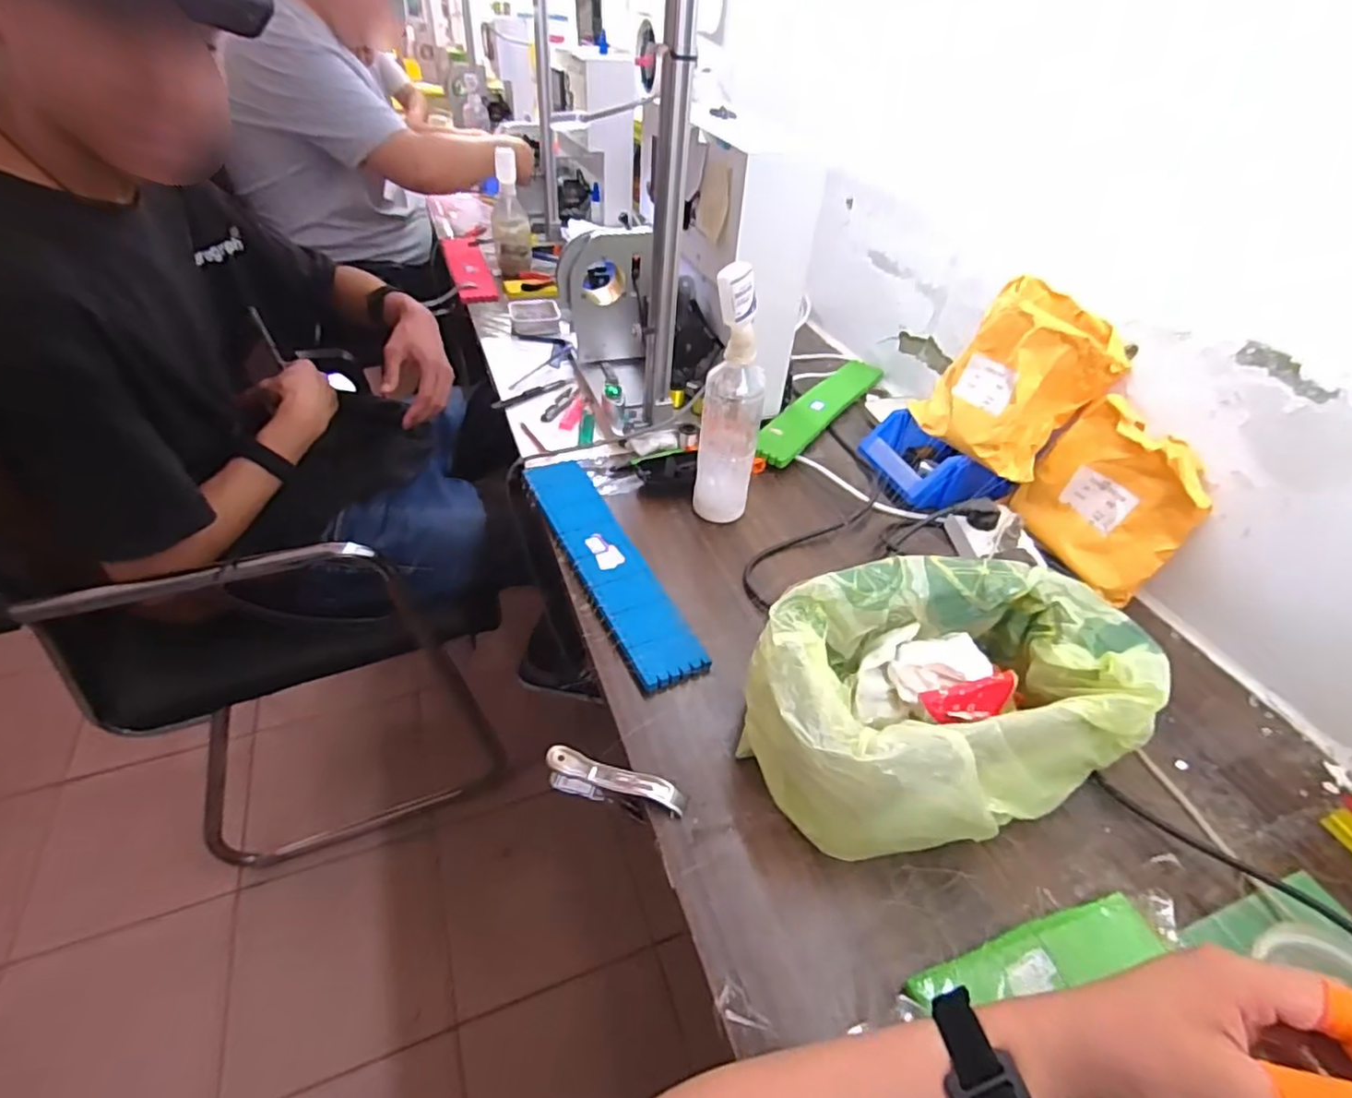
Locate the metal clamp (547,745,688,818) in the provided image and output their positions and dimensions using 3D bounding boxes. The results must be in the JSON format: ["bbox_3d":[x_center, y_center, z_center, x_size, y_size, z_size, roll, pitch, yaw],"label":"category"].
[{"bbox_3d":[-0.048,0.191,0.511,0.115,0.043,0.021,17,43,13],"label":"metal clamp"}]

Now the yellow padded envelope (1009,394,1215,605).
[{"bbox_3d":[0.461,-0.053,0.683,0.030,0.160,0.167,-4,45,-25],"label":"yellow padded envelope"}]

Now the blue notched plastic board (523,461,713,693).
[{"bbox_3d":[-0.077,0.007,0.674,0.069,0.016,0.337,-17,46,-22],"label":"blue notched plastic board"}]

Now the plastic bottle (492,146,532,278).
[{"bbox_3d":[-0.320,-0.641,1.224,0.073,0.203,0.069,-7,43,-12],"label":"plastic bottle"}]

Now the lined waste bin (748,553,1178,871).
[{"bbox_3d":[0.210,0.114,0.504,0.297,0.119,0.190,-12,45,-17],"label":"lined waste bin"}]

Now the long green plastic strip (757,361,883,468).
[{"bbox_3d":[0.209,-0.205,0.925,0.063,0.023,0.345,29,47,24],"label":"long green plastic strip"}]

